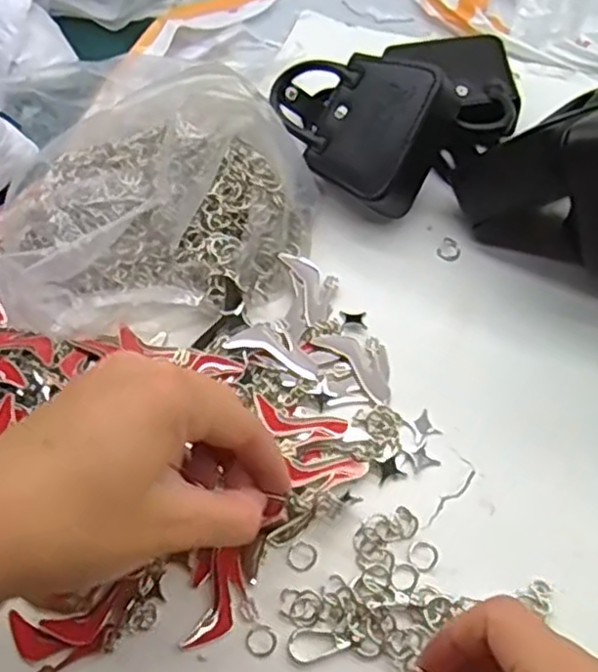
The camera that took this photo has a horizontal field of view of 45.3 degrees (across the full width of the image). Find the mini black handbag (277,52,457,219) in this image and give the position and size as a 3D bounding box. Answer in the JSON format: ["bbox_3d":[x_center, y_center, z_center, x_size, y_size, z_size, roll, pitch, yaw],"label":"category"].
[{"bbox_3d":[0.034,-0.122,0.403,0.102,0.037,0.077,43,106,31],"label":"mini black handbag"}]

